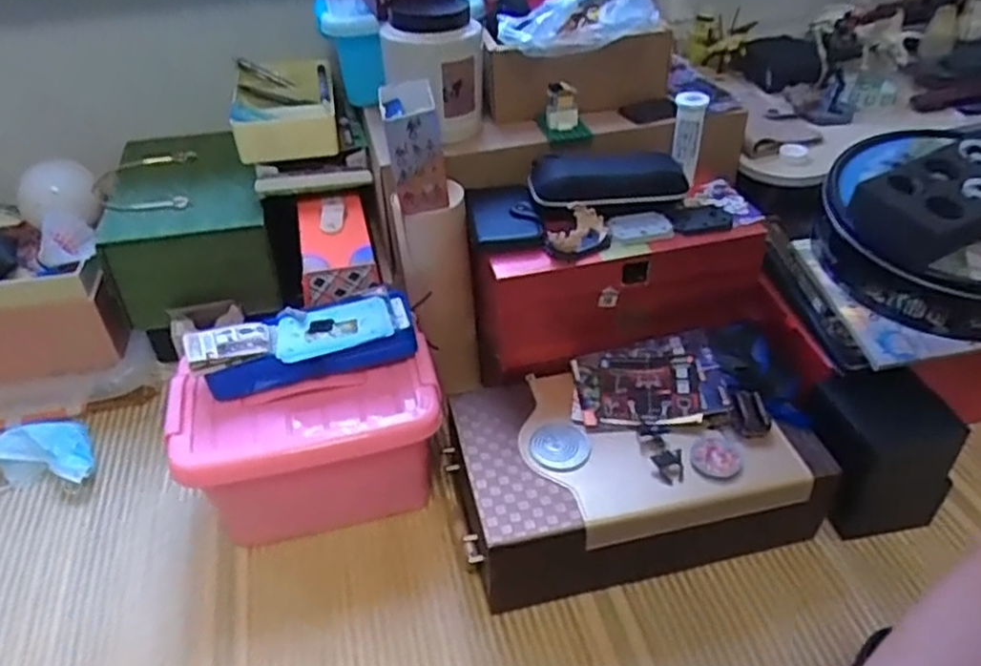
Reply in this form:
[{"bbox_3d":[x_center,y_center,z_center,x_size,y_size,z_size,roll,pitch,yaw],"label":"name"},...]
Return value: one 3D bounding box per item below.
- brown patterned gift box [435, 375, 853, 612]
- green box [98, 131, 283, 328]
[{"bbox_3d":[0.141,0.142,0.759,0.348,0.116,0.205,-9,42,-8],"label":"brown patterned gift box"},{"bbox_3d":[-0.390,-0.157,0.960,0.184,0.112,0.282,-13,42,-11],"label":"green box"}]

